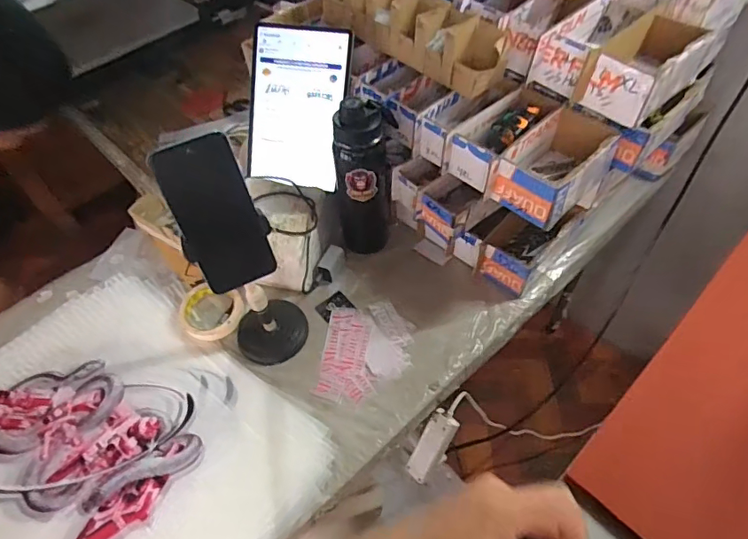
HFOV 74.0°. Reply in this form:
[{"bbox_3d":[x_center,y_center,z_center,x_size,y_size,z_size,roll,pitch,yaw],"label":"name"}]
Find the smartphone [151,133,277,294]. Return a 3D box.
[{"bbox_3d":[-0.155,-0.051,0.500,0.072,0.164,0.010,-27,37,-19],"label":"smartphone"}]

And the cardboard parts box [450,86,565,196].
[{"bbox_3d":[0.186,-0.188,0.708,0.089,0.067,0.182,37,63,27],"label":"cardboard parts box"}]

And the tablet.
[{"bbox_3d":[-0.122,-0.258,0.789,0.154,0.237,0.011,13,15,10],"label":"tablet"}]

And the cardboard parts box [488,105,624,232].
[{"bbox_3d":[0.249,-0.142,0.676,0.098,0.070,0.175,36,63,27],"label":"cardboard parts box"}]

